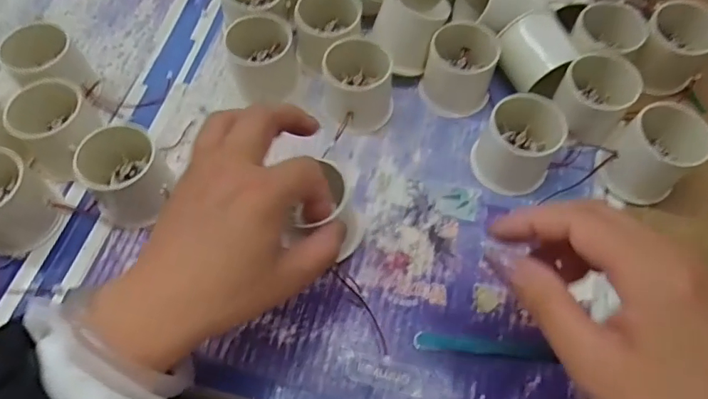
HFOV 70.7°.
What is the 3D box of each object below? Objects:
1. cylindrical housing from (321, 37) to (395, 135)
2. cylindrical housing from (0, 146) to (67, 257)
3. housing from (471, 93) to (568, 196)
[{"bbox_3d":[0.004,-0.086,0.383,0.055,0.048,0.063,-6,62,-3],"label":"cylindrical housing"},{"bbox_3d":[-0.236,0.000,0.330,0.058,0.051,0.053,0,62,0],"label":"cylindrical housing"},{"bbox_3d":[0.117,-0.039,0.356,0.053,0.054,0.049,0,62,0],"label":"housing"}]

